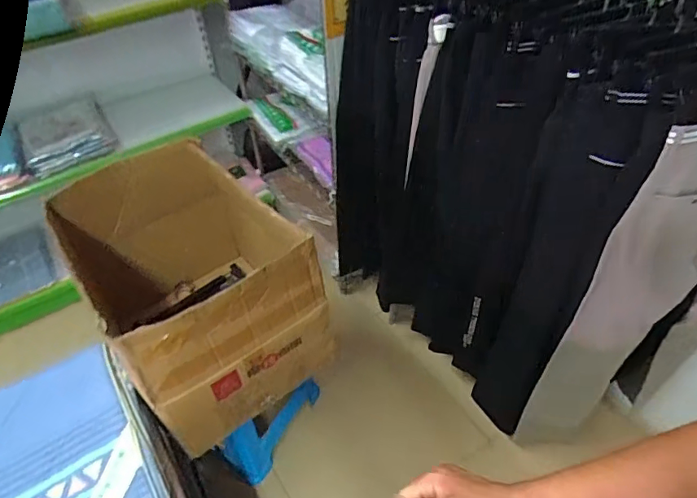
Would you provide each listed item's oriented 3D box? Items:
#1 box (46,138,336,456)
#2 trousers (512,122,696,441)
[{"bbox_3d":[-0.336,0.090,1.149,0.469,0.429,0.506,-28,50,-22],"label":"box"},{"bbox_3d":[0.608,0.162,1.022,0.332,1.000,0.074,-10,46,-6],"label":"trousers"}]

